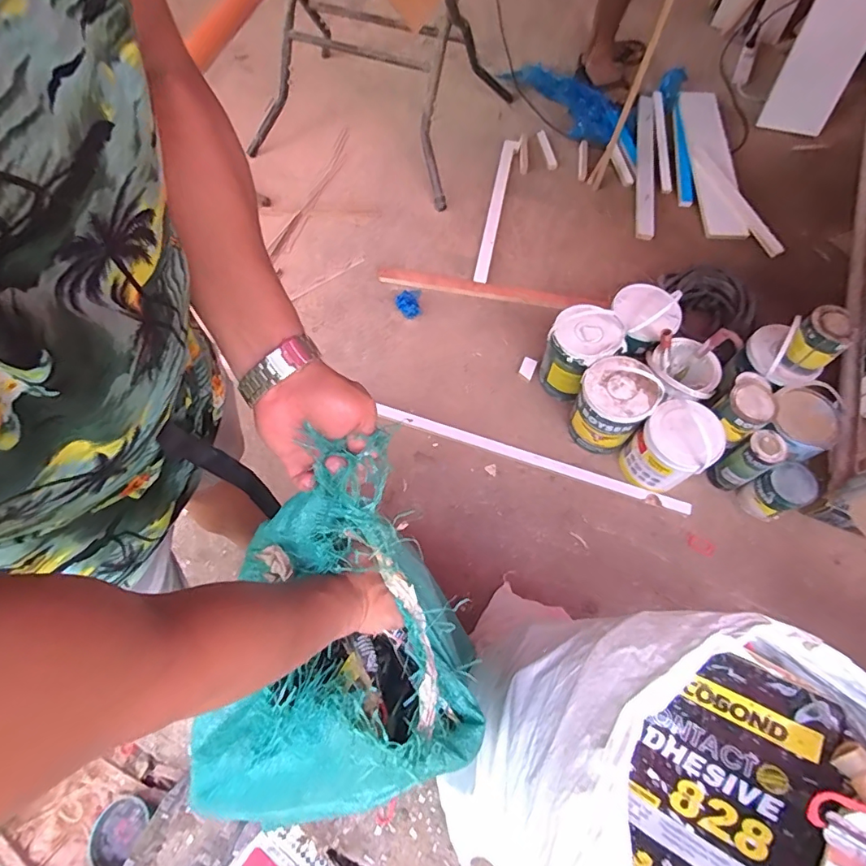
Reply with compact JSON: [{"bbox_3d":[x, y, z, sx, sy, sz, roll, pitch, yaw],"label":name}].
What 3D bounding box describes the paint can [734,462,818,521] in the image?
[{"bbox_3d":[0.853,0.147,1.204,0.125,0.133,0.102,-19,66,-9],"label":"paint can"}]

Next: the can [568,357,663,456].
[{"bbox_3d":[0.450,-0.075,1.235,0.173,0.249,0.174,40,71,16],"label":"can"}]

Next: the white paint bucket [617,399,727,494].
[{"bbox_3d":[0.584,0.036,1.203,0.180,0.220,0.165,0,65,-1],"label":"white paint bucket"}]

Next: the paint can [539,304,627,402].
[{"bbox_3d":[0.386,-0.210,1.312,0.170,0.237,0.173,0,65,-1],"label":"paint can"}]

